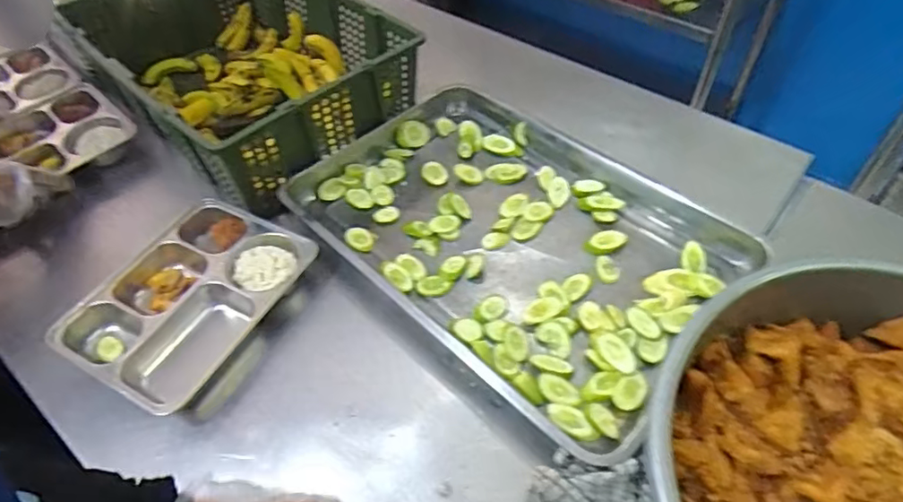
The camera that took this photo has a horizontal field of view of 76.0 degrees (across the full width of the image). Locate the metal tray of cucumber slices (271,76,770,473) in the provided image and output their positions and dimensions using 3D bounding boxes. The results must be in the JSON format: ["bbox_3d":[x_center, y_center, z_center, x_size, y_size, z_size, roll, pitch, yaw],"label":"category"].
[{"bbox_3d":[0.088,-0.031,0.831,0.595,0.047,0.413,36,60,28],"label":"metal tray of cucumber slices"}]

